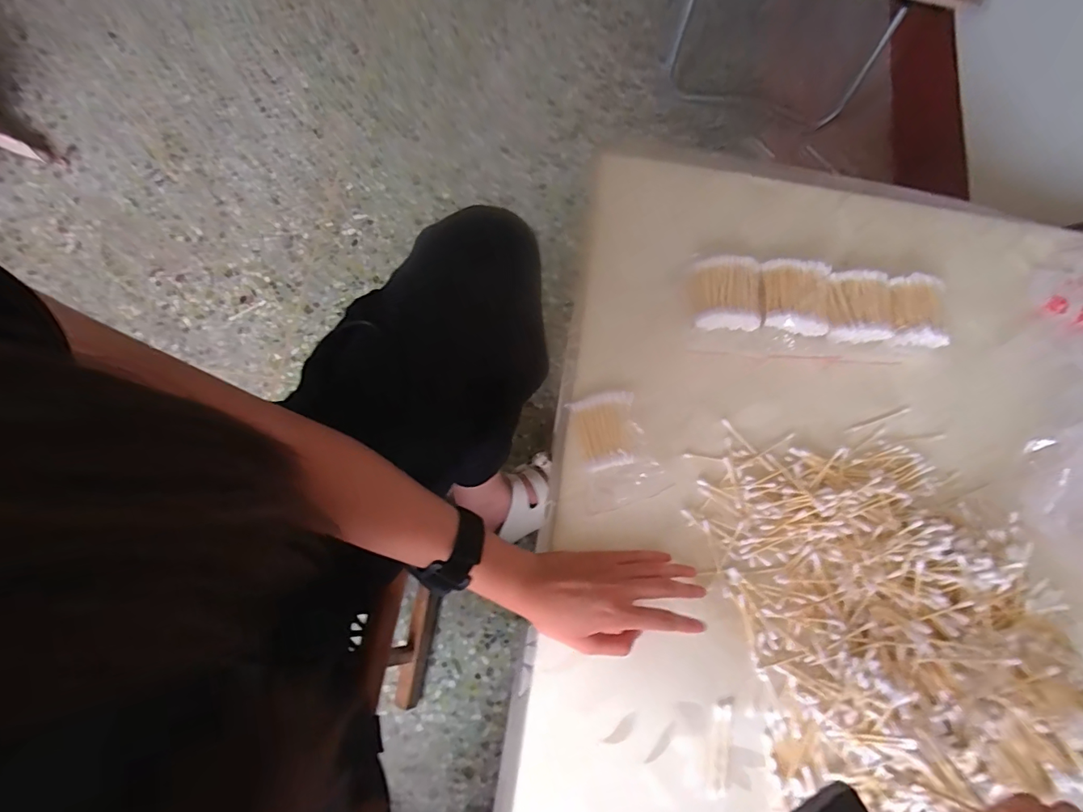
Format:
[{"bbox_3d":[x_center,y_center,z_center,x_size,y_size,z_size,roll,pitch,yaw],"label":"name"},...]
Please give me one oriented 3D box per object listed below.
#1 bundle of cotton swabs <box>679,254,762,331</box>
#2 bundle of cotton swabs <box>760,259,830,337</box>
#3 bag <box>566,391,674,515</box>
[{"bbox_3d":[0.182,-0.113,0.482,0.074,0.020,0.072,0,75,-2],"label":"bundle of cotton swabs"},{"bbox_3d":[0.253,-0.110,0.479,0.063,0.027,0.076,4,75,0],"label":"bundle of cotton swabs"},{"bbox_3d":[0.065,0.039,0.442,0.070,0.022,0.103,-16,76,-6],"label":"bag"}]

